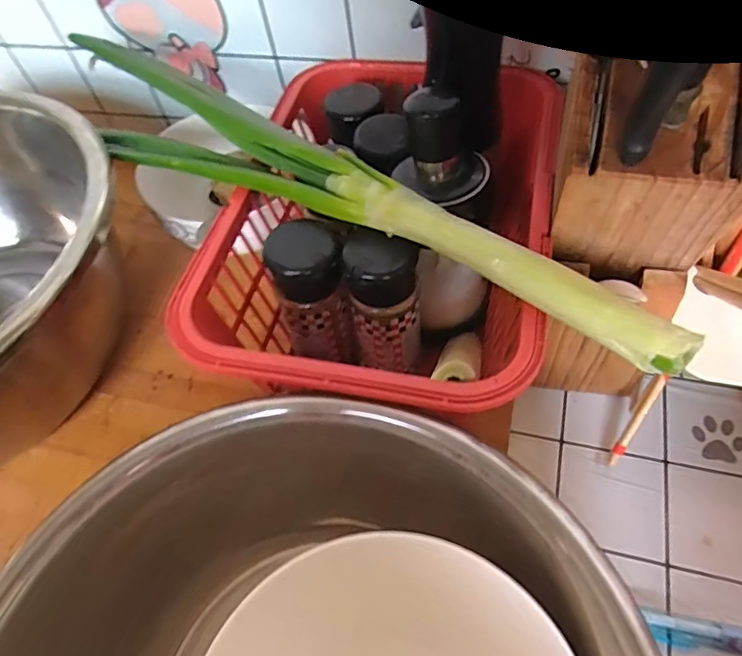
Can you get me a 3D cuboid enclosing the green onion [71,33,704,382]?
[{"bbox_3d":[-0.046,-0.080,0.290,0.407,0.027,0.057,34,67,25],"label":"green onion"}]

